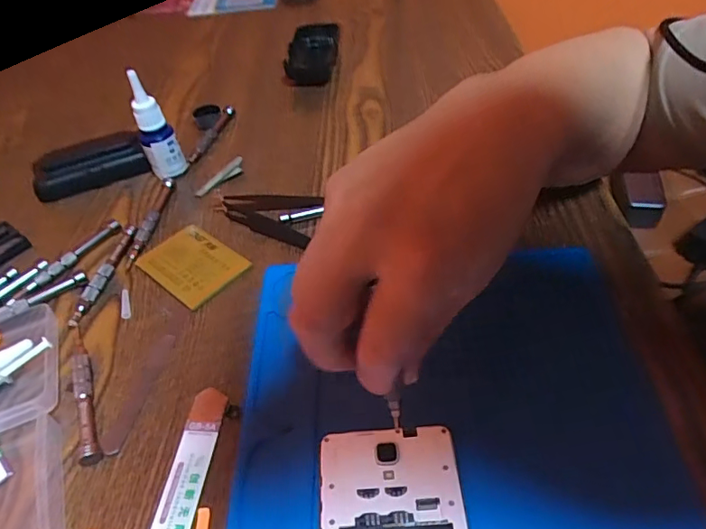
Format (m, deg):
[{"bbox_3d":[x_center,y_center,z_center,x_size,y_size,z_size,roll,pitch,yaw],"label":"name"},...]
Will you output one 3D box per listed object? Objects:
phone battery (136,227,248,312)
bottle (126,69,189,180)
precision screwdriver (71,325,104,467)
[{"bbox_3d":[-0.121,-0.001,0.383,0.076,0.004,0.054,31,57,30],"label":"phone battery"},{"bbox_3d":[-0.170,-0.116,0.438,0.025,0.092,0.023,21,52,23],"label":"bottle"},{"bbox_3d":[-0.165,0.076,0.314,0.011,0.009,0.102,-21,48,-13],"label":"precision screwdriver"}]

